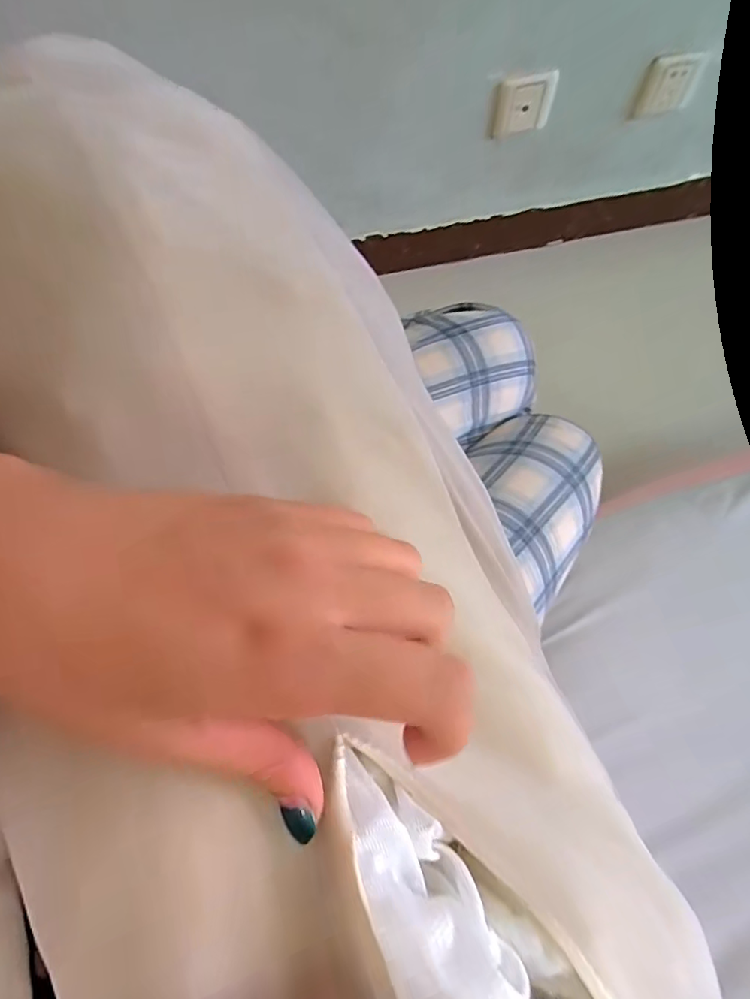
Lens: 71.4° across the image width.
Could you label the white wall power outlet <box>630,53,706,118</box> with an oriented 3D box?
[{"bbox_3d":[0.431,-0.600,0.757,0.088,0.080,0.017,-8,73,-2],"label":"white wall power outlet"}]

